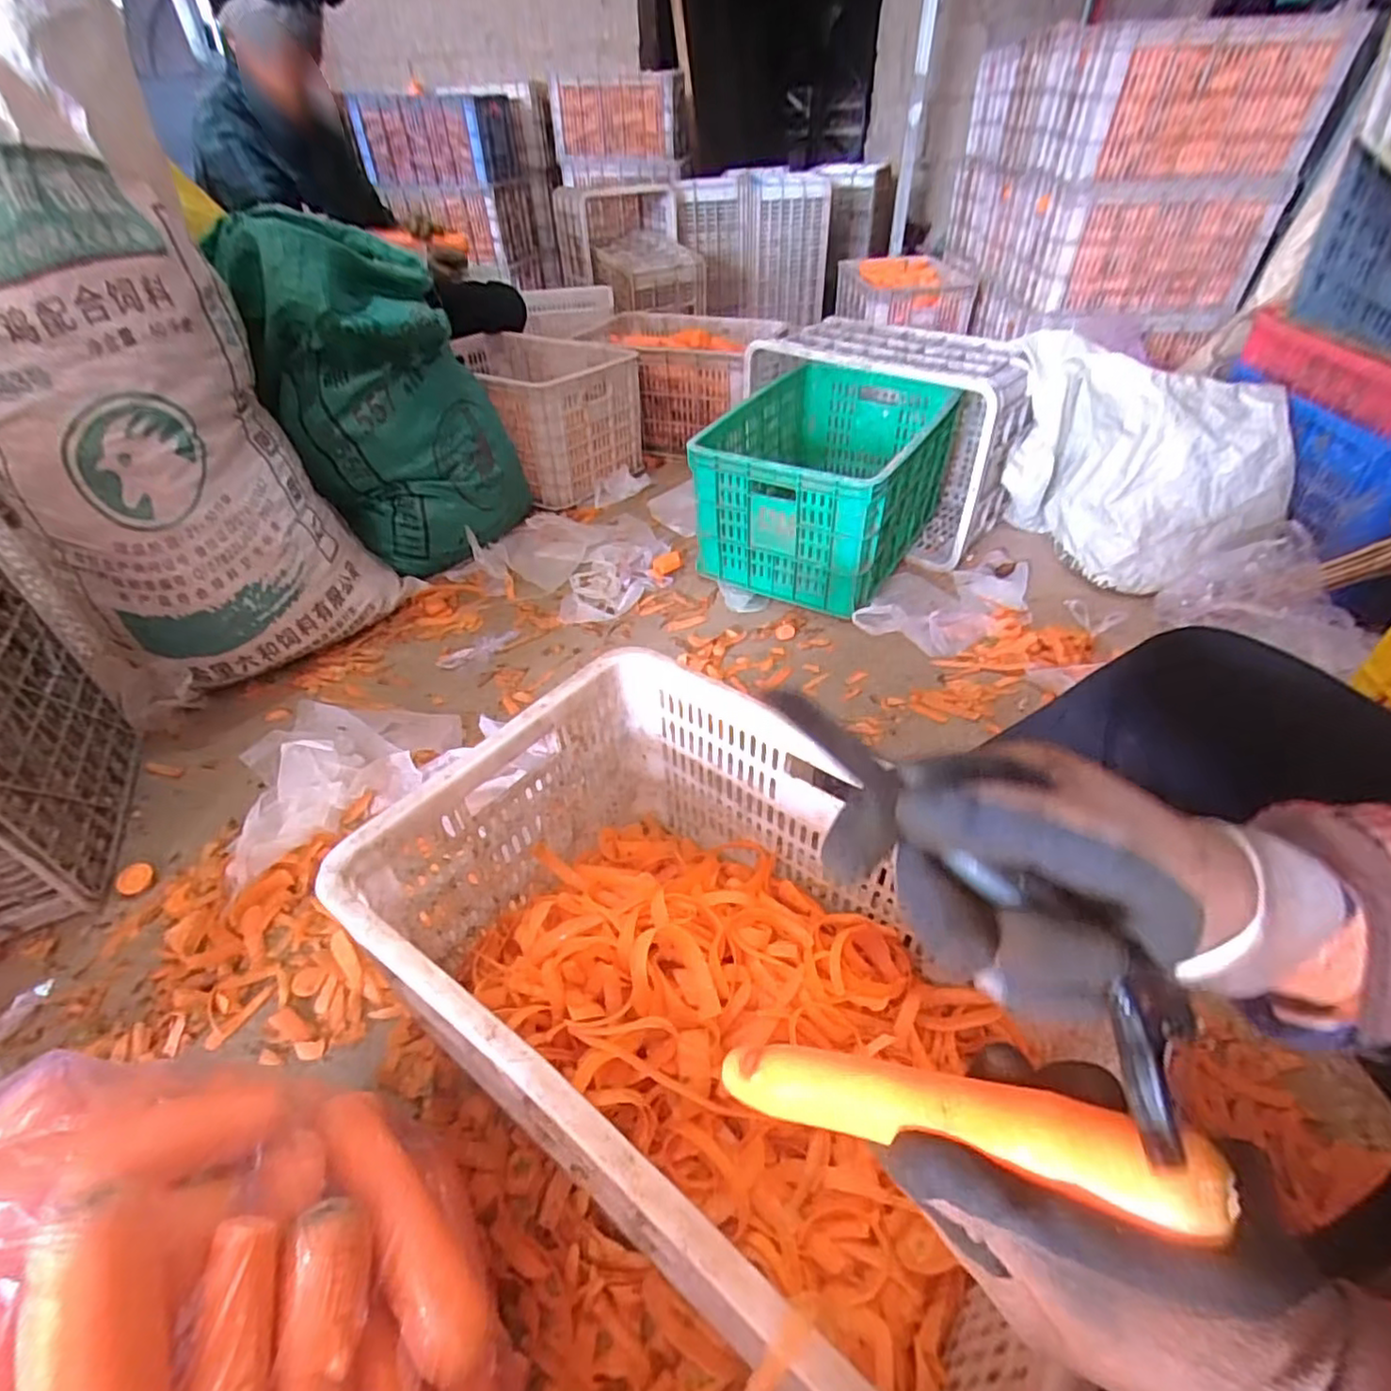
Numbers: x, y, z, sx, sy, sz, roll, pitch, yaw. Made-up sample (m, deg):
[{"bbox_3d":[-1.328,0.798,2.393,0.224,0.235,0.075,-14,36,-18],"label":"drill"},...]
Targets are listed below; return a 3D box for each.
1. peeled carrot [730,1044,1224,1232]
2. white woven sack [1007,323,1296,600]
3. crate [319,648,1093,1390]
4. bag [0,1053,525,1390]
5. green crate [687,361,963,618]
[{"bbox_3d":[0.091,0.167,0.263,0.188,0.023,0.026,-12,31,38],"label":"peeled carrot"},{"bbox_3d":[0.791,-0.418,1.184,0.258,0.346,0.434,-25,46,-24],"label":"white woven sack"},{"bbox_3d":[0.020,0.224,0.538,0.507,0.230,0.361,25,48,28],"label":"crate"},{"bbox_3d":[-0.287,0.358,0.384,0.322,0.237,0.226,7,42,11],"label":"bag"},{"bbox_3d":[0.260,-0.419,1.284,0.355,0.262,0.509,22,47,25],"label":"green crate"}]

